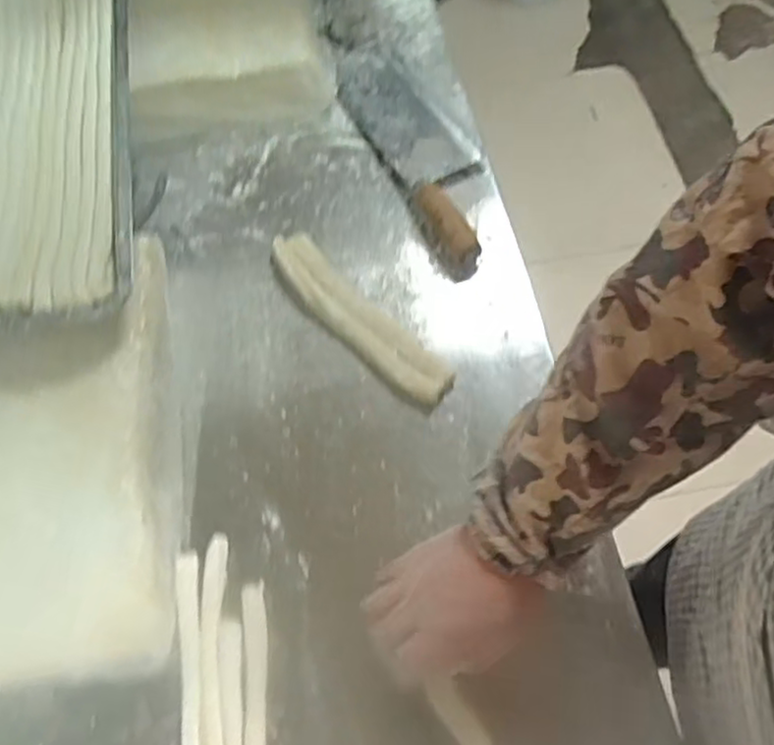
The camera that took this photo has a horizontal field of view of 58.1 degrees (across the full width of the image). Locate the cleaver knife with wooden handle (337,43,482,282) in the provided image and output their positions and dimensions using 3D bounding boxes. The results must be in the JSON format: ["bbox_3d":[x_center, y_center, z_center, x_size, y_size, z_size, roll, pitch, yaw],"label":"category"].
[{"bbox_3d":[0.027,-0.246,0.735,0.089,0.024,0.335,-22,65,-10],"label":"cleaver knife with wooden handle"}]

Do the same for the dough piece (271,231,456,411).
[{"bbox_3d":[-0.031,-0.052,0.644,0.053,0.019,0.224,-38,69,-17],"label":"dough piece"}]

